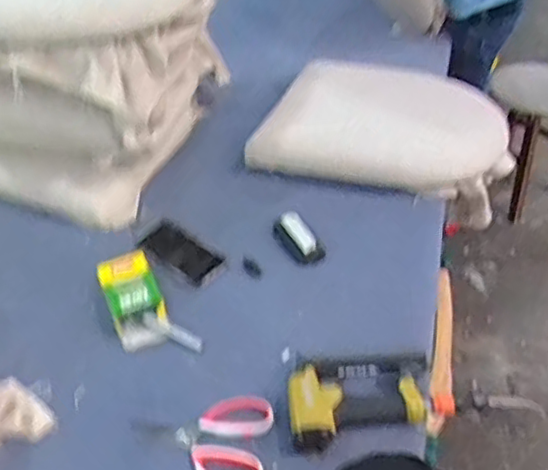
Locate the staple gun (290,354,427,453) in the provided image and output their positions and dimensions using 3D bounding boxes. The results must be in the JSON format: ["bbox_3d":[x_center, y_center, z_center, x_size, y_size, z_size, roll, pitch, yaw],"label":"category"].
[{"bbox_3d":[0.116,0.211,0.864,0.203,0.037,0.126,-7,43,-5],"label":"staple gun"}]

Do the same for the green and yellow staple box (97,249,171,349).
[{"bbox_3d":[-0.215,0.098,1.006,0.085,0.034,0.165,-17,45,-15],"label":"green and yellow staple box"}]

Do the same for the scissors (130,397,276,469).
[{"bbox_3d":[-0.096,0.262,0.838,0.179,0.017,0.126,4,43,8],"label":"scissors"}]

